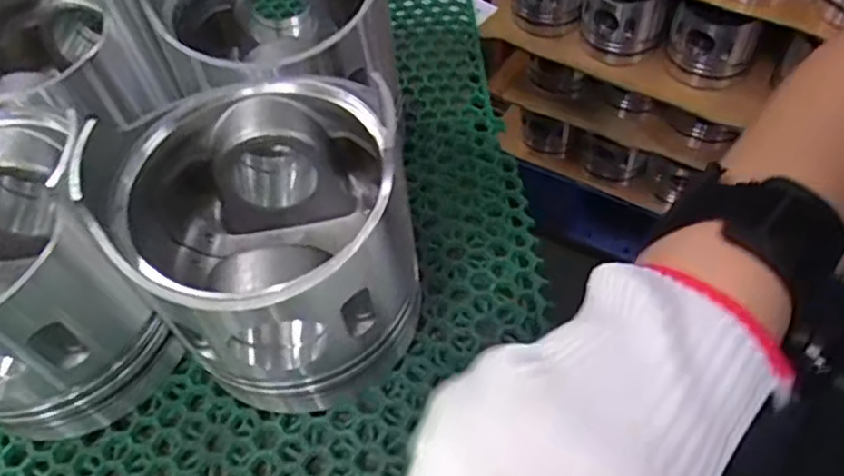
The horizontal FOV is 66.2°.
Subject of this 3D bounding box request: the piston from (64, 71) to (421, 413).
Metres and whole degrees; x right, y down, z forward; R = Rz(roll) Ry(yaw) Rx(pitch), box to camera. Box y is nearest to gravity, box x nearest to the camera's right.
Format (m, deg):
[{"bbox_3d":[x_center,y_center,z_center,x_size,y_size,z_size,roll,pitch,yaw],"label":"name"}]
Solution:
[{"bbox_3d":[-0.056,0.002,0.252,0.097,0.108,0.098,-2,54,3],"label":"piston"}]

